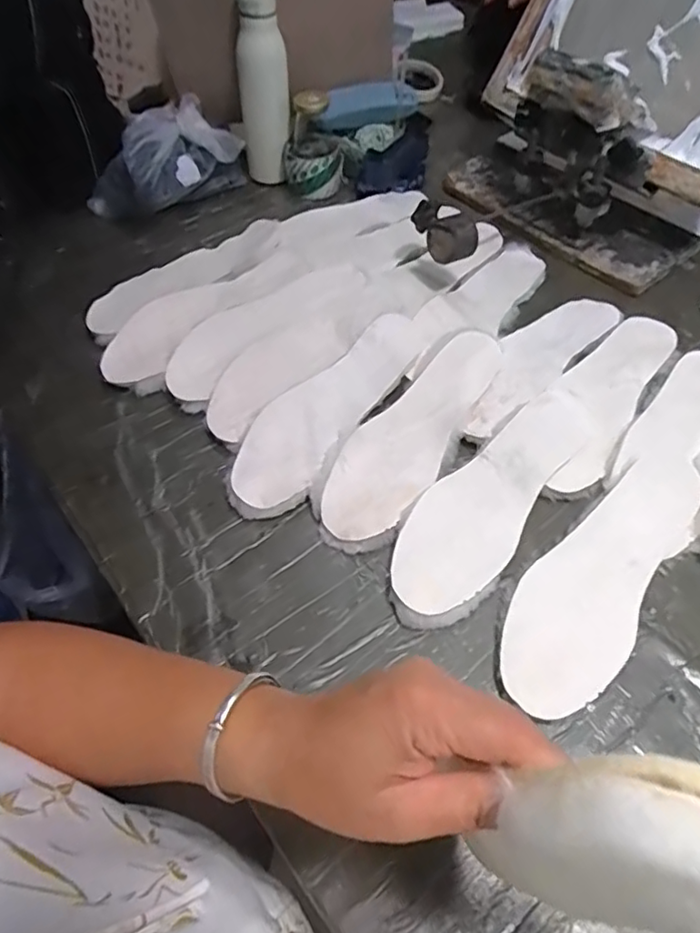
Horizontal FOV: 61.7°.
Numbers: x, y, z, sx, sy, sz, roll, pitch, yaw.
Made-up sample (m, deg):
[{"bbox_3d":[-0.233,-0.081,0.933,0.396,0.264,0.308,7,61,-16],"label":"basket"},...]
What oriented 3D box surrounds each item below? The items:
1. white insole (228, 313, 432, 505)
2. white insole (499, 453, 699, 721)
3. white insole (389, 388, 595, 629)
[{"bbox_3d":[-0.021,-0.071,0.598,0.086,0.015,0.270,29,59,20],"label":"white insole"},{"bbox_3d":[0.215,0.087,0.485,0.260,0.023,0.093,-38,62,-24],"label":"white insole"},{"bbox_3d":[0.126,0.027,0.527,0.089,0.022,0.265,34,62,23],"label":"white insole"}]

